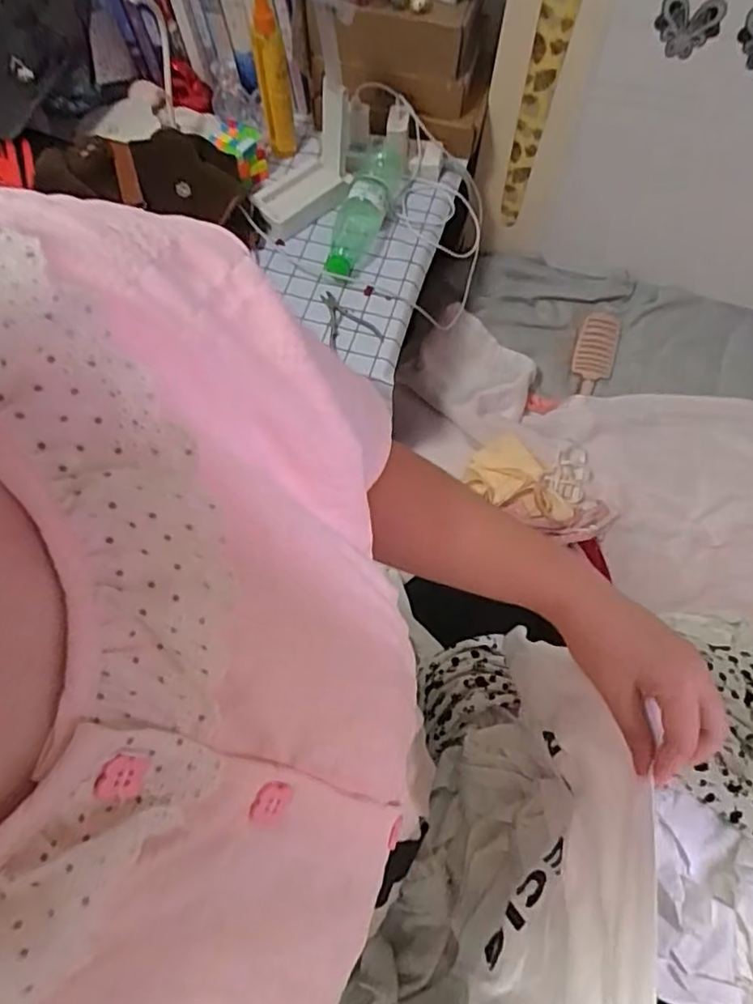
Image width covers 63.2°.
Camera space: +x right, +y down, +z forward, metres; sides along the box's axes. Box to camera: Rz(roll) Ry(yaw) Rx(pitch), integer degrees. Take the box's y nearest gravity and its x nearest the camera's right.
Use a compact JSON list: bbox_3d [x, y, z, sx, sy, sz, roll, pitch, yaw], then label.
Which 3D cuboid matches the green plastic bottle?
[{"bbox_3d":[-0.024,-0.426,0.891,0.077,0.077,0.241,13,68,6],"label":"green plastic bottle"}]

